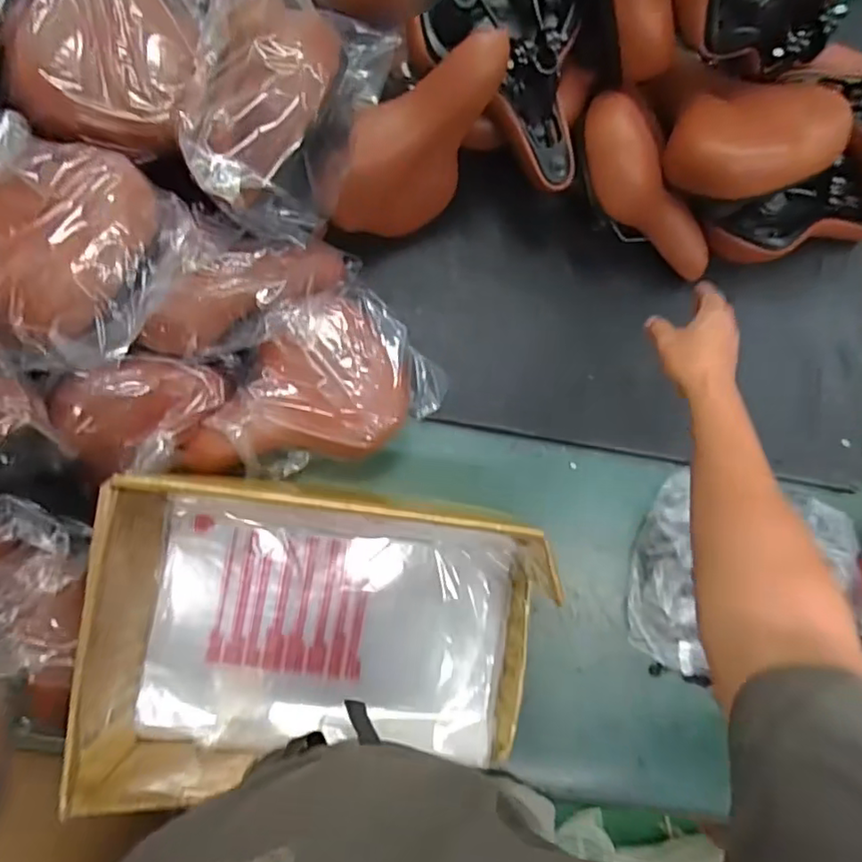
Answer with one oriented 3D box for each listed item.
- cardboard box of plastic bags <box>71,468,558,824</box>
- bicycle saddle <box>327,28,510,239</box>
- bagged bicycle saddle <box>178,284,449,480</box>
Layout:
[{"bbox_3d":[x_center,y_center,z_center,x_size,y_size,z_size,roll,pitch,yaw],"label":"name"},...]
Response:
[{"bbox_3d":[-0.100,0.216,0.641,0.426,0.191,0.305,6,87,-5],"label":"cardboard box of plastic bags"},{"bbox_3d":[-0.021,-0.328,0.682,0.238,0.172,0.095,-38,70,13],"label":"bicycle saddle"},{"bbox_3d":[-0.134,-0.041,0.671,0.282,0.115,0.177,-34,91,-6],"label":"bagged bicycle saddle"}]

